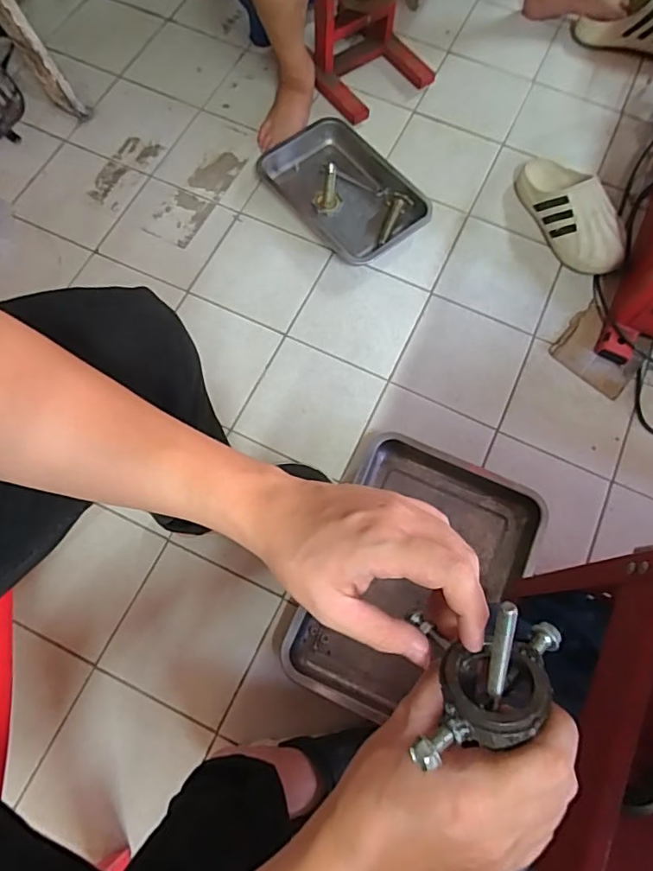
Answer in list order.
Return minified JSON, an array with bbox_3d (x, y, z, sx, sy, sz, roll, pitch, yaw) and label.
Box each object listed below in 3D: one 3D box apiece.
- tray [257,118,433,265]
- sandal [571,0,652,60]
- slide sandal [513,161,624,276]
[{"bbox_3d":[0.042,-0.471,1.021,0.206,0.047,0.311,-41,77,-11],"label":"tray"},{"bbox_3d":[0.650,-0.852,1.106,0.253,0.099,0.080,28,75,24],"label":"sandal"},{"bbox_3d":[0.444,-0.413,0.968,0.098,0.097,0.264,-30,75,-8],"label":"slide sandal"}]

